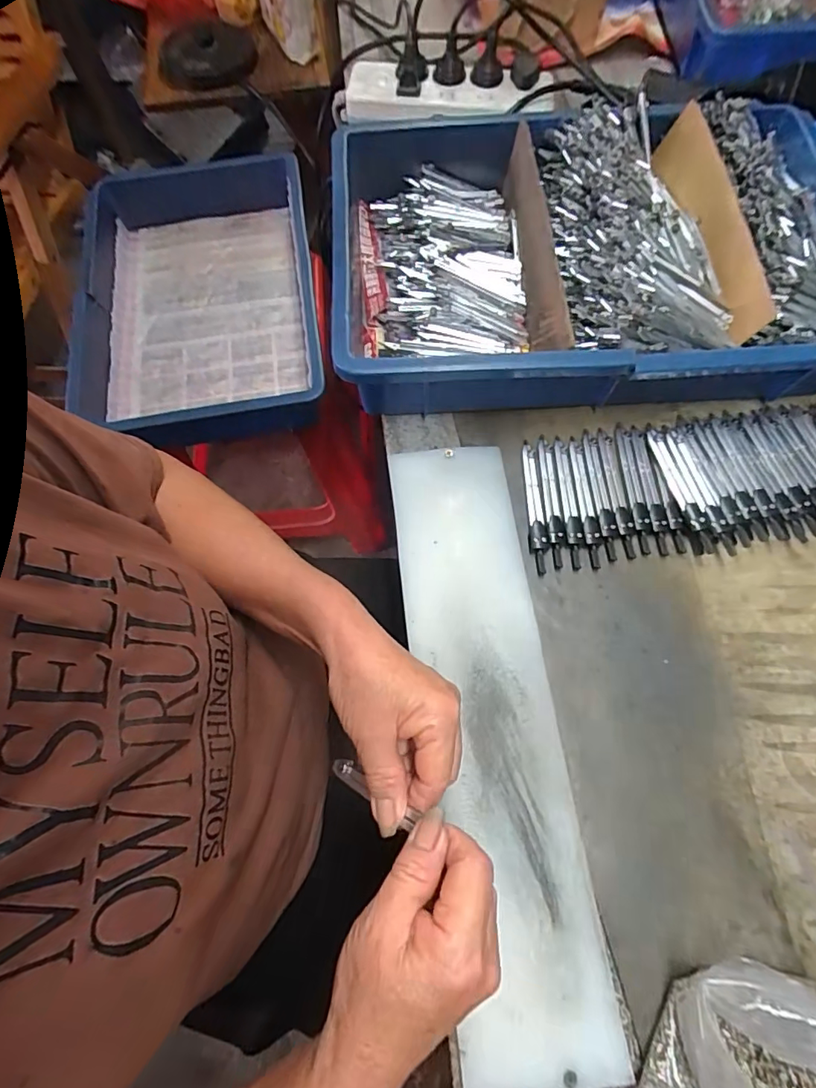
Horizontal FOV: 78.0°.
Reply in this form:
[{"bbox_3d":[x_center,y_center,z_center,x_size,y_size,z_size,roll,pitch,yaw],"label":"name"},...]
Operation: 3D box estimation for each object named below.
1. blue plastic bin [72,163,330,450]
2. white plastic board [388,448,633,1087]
[{"bbox_3d":[-0.260,-0.327,0.650,0.273,0.088,0.428,-9,69,-2],"label":"blue plastic bin"},{"bbox_3d":[0.053,0.112,0.342,0.089,0.011,0.397,-6,69,-4],"label":"white plastic board"}]

